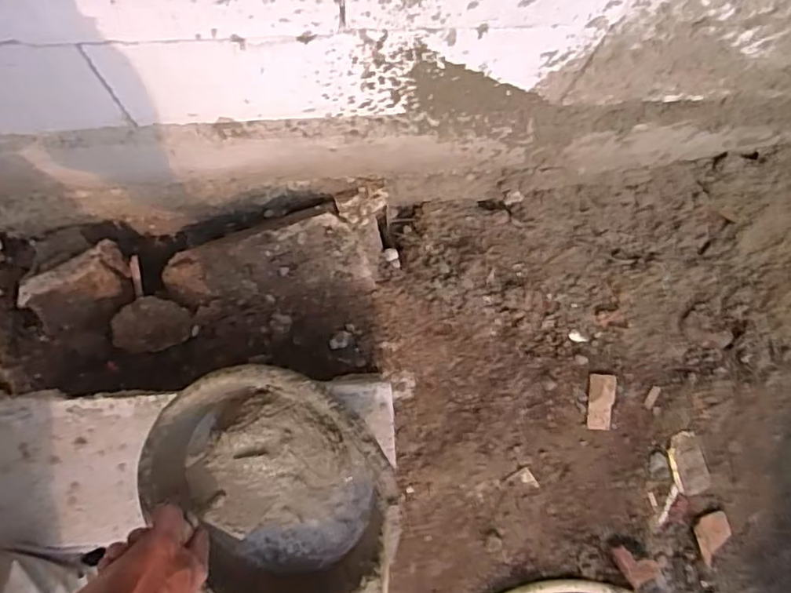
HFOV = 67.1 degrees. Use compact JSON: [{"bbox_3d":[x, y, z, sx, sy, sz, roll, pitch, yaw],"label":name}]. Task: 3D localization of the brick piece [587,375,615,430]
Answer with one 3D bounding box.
[{"bbox_3d":[0.357,0.183,1.034,0.041,0.009,0.094,8,79,0],"label":"brick piece"}]

